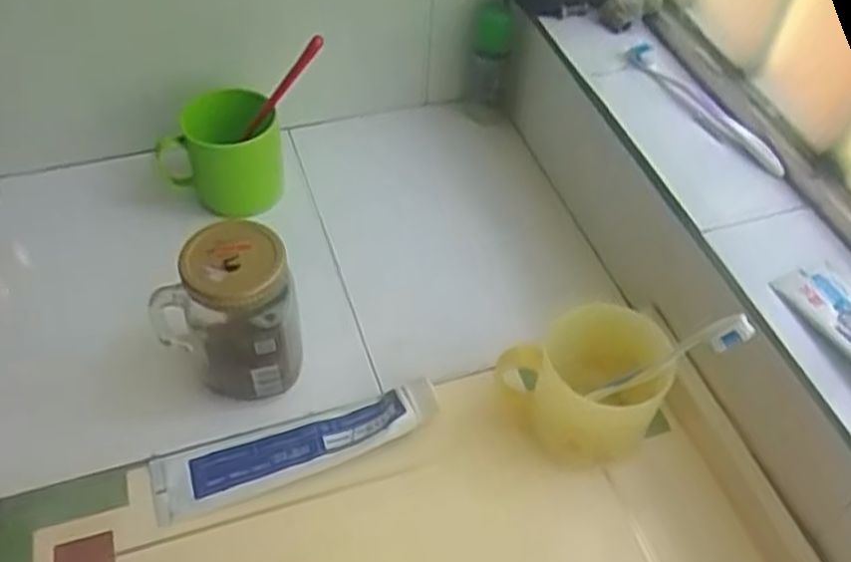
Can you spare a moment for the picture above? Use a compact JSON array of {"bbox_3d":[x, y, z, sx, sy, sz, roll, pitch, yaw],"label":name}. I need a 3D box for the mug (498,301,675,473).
[{"bbox_3d":[0.112,0.079,0.584,0.113,0.103,0.081,10,50,4],"label":"mug"}]

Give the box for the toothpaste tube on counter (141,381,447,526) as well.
[{"bbox_3d":[-0.096,0.122,0.600,0.217,0.021,0.052,-18,49,-10],"label":"toothpaste tube on counter"}]

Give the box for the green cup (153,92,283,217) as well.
[{"bbox_3d":[-0.197,-0.125,0.761,0.109,0.086,0.095,-10,52,-12],"label":"green cup"}]

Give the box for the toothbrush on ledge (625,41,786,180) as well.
[{"bbox_3d":[0.240,-0.150,0.674,0.024,0.012,0.180,-23,55,-21],"label":"toothbrush on ledge"}]

